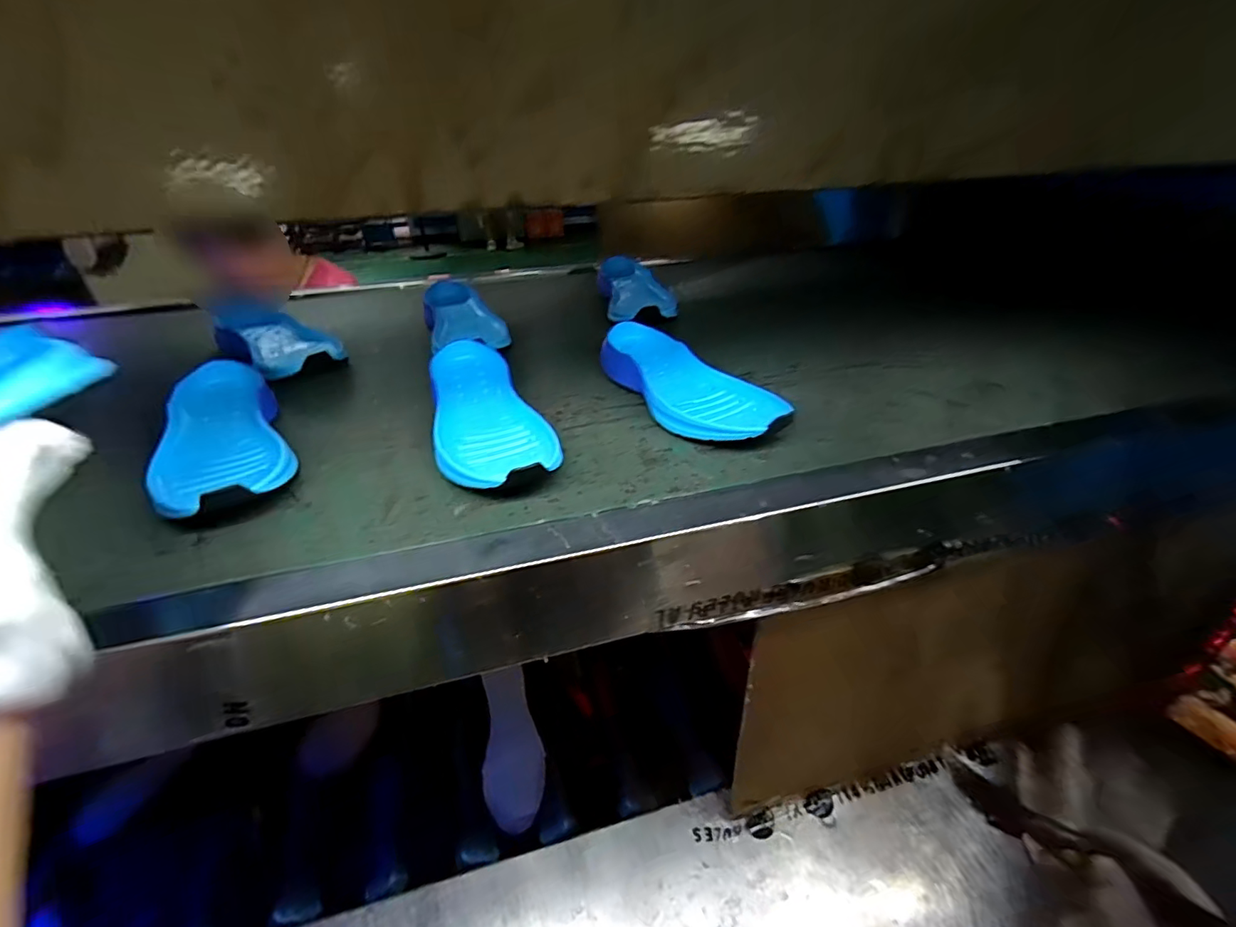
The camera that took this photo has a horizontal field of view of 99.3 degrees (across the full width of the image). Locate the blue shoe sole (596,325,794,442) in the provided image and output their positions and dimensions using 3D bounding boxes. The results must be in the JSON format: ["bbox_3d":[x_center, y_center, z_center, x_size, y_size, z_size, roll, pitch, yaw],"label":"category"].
[{"bbox_3d":[0.069,-0.079,0.514,0.093,0.053,0.221,-16,36,-23],"label":"blue shoe sole"}]

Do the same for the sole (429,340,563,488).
[{"bbox_3d":[-0.118,-0.049,0.476,0.094,0.049,0.218,-10,34,-14],"label":"sole"}]

